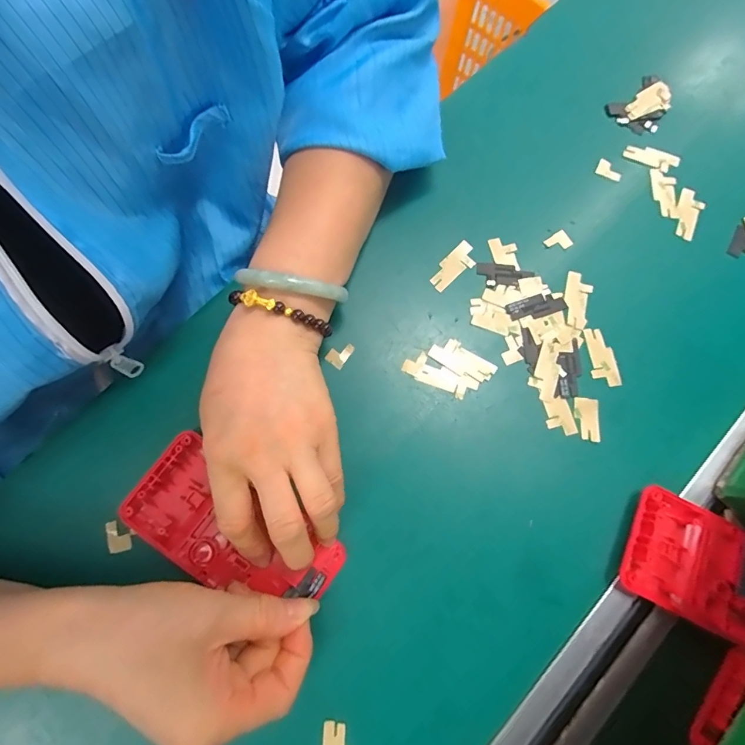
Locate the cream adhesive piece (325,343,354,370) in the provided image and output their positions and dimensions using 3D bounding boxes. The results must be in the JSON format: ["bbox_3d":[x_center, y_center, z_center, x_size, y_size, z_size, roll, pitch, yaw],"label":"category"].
[{"bbox_3d":[-0.022,-0.013,0.281,0.013,0.004,0.018,36,78,8],"label":"cream adhesive piece"}]

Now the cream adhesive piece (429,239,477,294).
[{"bbox_3d":[0.056,-0.074,0.297,0.018,0.004,0.039,44,79,9],"label":"cream adhesive piece"}]

